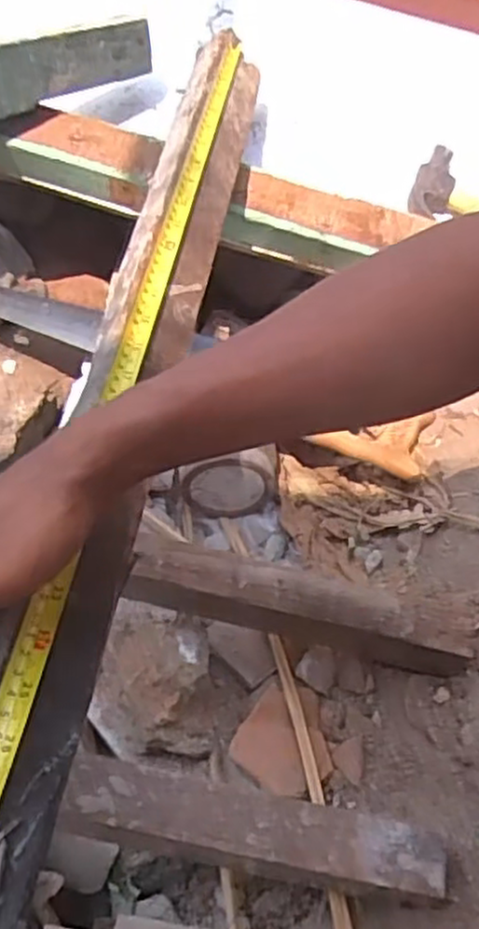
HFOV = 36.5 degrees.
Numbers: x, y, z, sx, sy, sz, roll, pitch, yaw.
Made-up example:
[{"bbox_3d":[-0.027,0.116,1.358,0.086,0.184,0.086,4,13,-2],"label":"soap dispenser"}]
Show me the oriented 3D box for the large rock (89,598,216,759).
[{"bbox_3d":[-0.070,0.188,0.589,0.102,0.078,0.104,6,51,1],"label":"large rock"}]

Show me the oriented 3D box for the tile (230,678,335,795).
[{"bbox_3d":[0.040,0.222,0.585,0.075,0.011,0.091,29,41,18],"label":"tile"}]

